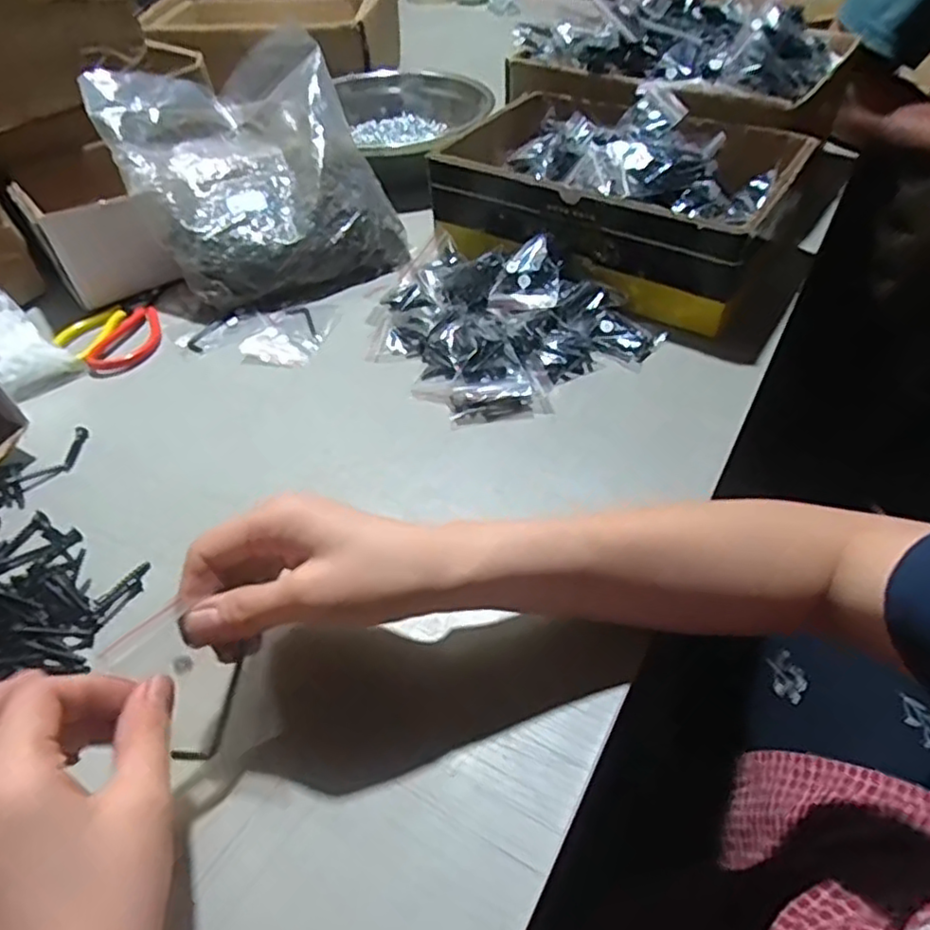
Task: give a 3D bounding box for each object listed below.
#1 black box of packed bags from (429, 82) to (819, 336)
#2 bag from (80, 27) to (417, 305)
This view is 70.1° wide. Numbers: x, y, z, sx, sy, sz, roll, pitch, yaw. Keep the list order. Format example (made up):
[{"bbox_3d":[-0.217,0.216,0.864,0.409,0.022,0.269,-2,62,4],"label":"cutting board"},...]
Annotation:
[{"bbox_3d":[0.139,-0.265,0.641,0.311,0.101,0.217,23,54,22],"label":"black box of packed bags"},{"bbox_3d":[-0.201,-0.281,0.643,0.225,0.154,0.207,-27,52,-19],"label":"bag"}]

